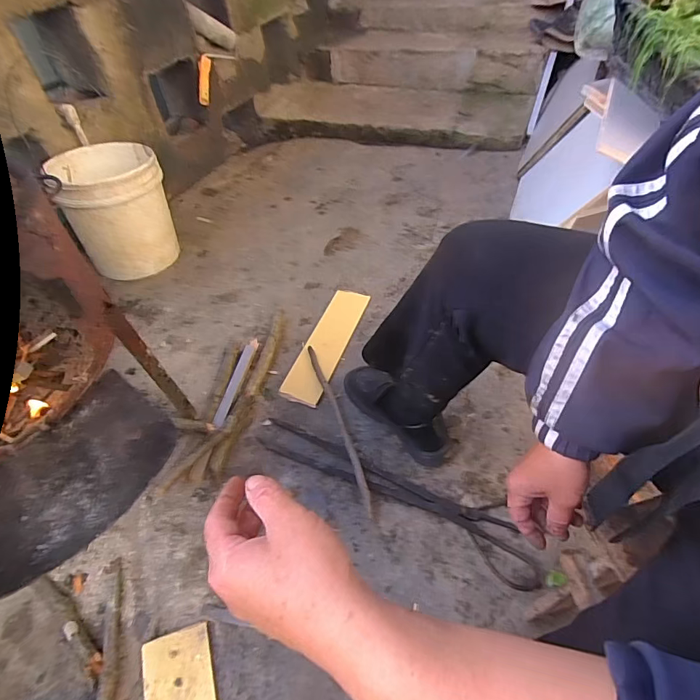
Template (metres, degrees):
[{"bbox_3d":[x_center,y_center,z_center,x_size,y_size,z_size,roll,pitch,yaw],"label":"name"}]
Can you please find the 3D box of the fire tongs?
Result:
[{"bbox_3d":[0.067,0.221,0.714,0.489,0.012,0.099,23,54,22],"label":"fire tongs"}]

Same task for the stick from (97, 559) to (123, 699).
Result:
[{"bbox_3d":[-0.315,0.405,0.569,0.019,0.015,0.233,-10,49,-5],"label":"stick"}]

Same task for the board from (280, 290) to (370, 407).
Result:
[{"bbox_3d":[-0.046,-0.020,0.938,0.081,0.020,0.326,14,51,15],"label":"board"}]

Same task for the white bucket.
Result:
[{"bbox_3d":[-0.588,-0.360,1.124,0.230,0.258,0.250,-2,49,2],"label":"white bucket"}]

